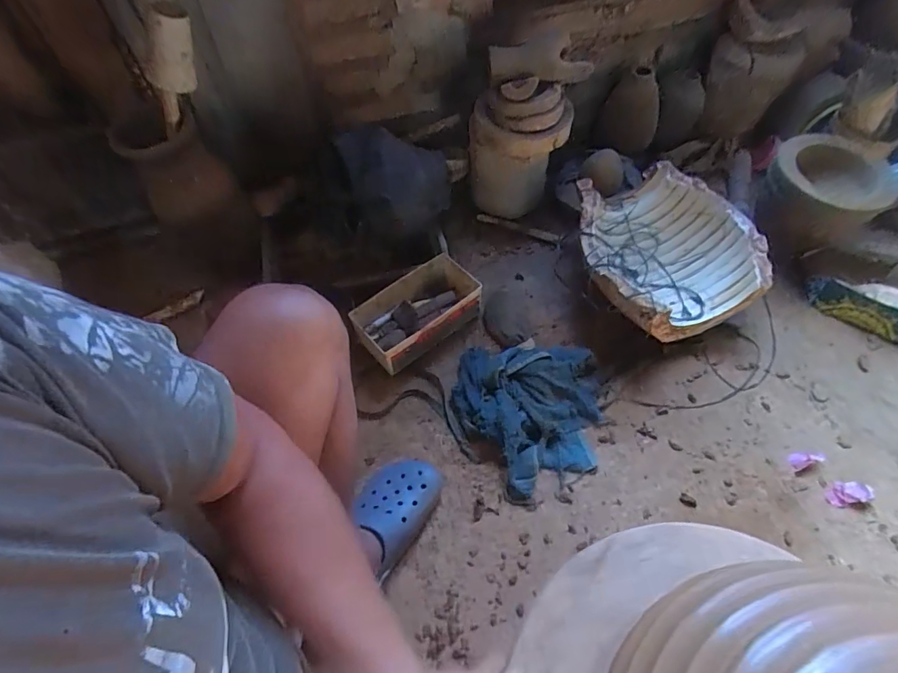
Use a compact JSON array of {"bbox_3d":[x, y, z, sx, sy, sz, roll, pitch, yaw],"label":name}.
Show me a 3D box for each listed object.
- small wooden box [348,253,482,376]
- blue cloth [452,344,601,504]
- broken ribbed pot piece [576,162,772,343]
[{"bbox_3d":[-0.059,-0.048,0.937,0.248,0.090,0.130,-35,64,-17],"label":"small wooden box"},{"bbox_3d":[0.141,0.138,0.836,0.253,0.071,0.261,-1,59,1],"label":"blue cloth"},{"bbox_3d":[0.412,-0.161,0.955,0.329,0.162,0.335,-1,59,1],"label":"broken ribbed pot piece"}]

